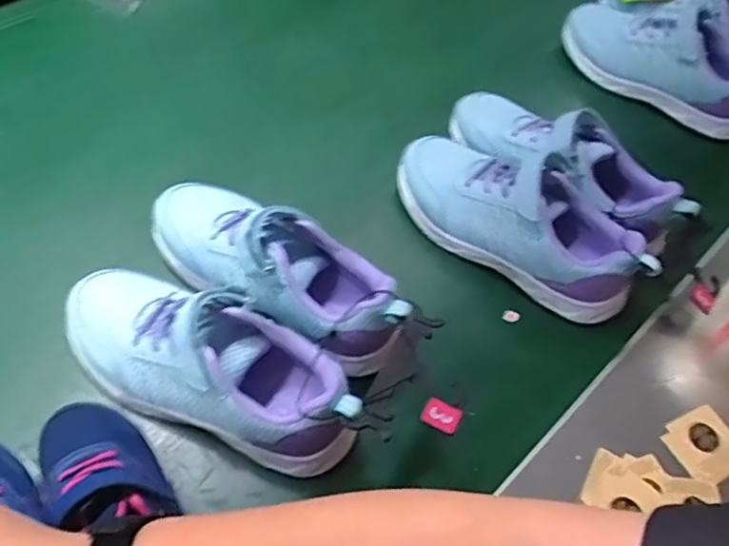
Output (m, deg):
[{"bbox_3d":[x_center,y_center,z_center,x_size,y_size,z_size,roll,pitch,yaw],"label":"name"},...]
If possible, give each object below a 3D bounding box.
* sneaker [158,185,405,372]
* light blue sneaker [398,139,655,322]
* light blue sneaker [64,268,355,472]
[{"bbox_3d":[-0.071,-0.009,0.497,0.246,0.078,0.084,29,57,18],"label":"sneaker"},{"bbox_3d":[0.134,-0.052,0.554,0.098,0.080,0.236,-35,62,-26],"label":"light blue sneaker"},{"bbox_3d":[-0.115,0.068,0.457,0.242,0.095,0.083,18,54,11],"label":"light blue sneaker"}]

